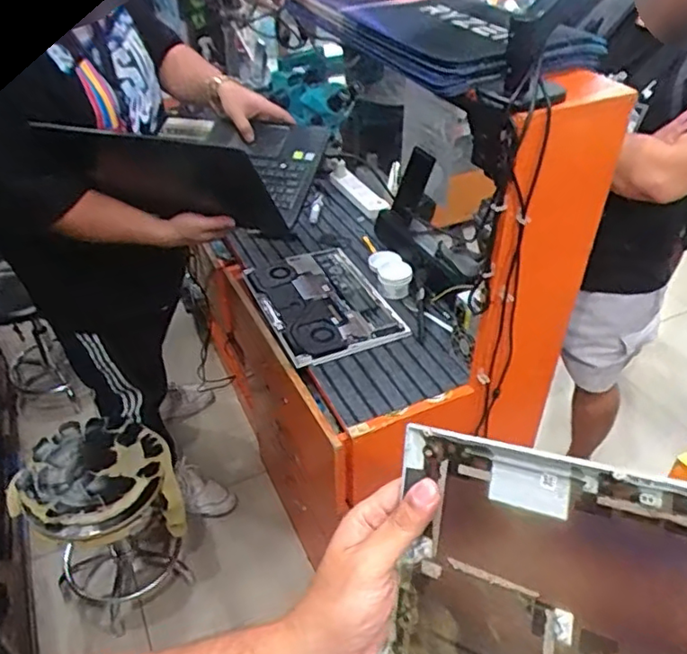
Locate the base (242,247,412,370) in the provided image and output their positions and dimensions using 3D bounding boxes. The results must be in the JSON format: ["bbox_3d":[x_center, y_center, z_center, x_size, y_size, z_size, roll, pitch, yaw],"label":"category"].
[{"bbox_3d":[-0.053,-0.064,1.347,0.253,0.033,0.381,-19,41,-18],"label":"base"}]

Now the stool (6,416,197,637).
[{"bbox_3d":[-0.577,0.518,1.538,0.331,0.491,0.319,0,40,0],"label":"stool"}]

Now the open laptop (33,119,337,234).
[{"bbox_3d":[-0.247,-0.320,1.103,0.360,0.203,0.382,13,42,15],"label":"open laptop"}]

